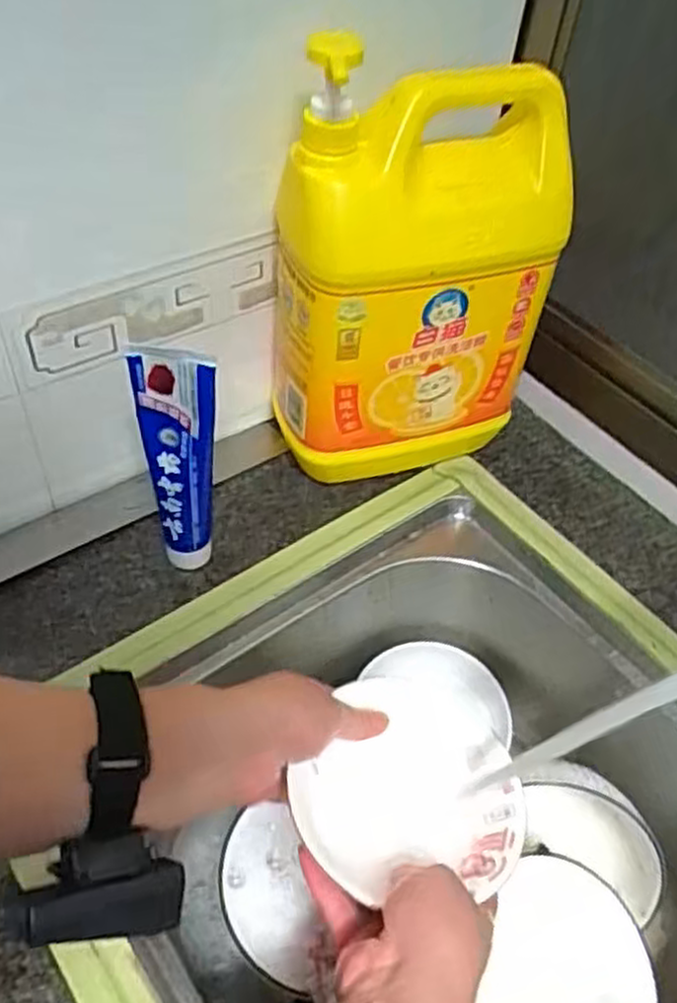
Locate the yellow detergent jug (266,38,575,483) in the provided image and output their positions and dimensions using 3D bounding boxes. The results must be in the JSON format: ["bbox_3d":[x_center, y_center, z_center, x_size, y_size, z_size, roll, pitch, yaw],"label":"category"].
[{"bbox_3d":[0.048,-0.153,0.569,0.182,0.299,0.099,-12,51,-15],"label":"yellow detergent jug"}]

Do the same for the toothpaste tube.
[{"bbox_3d":[-0.102,-0.020,0.515,0.047,0.182,0.025,-4,50,-9],"label":"toothpaste tube"}]

